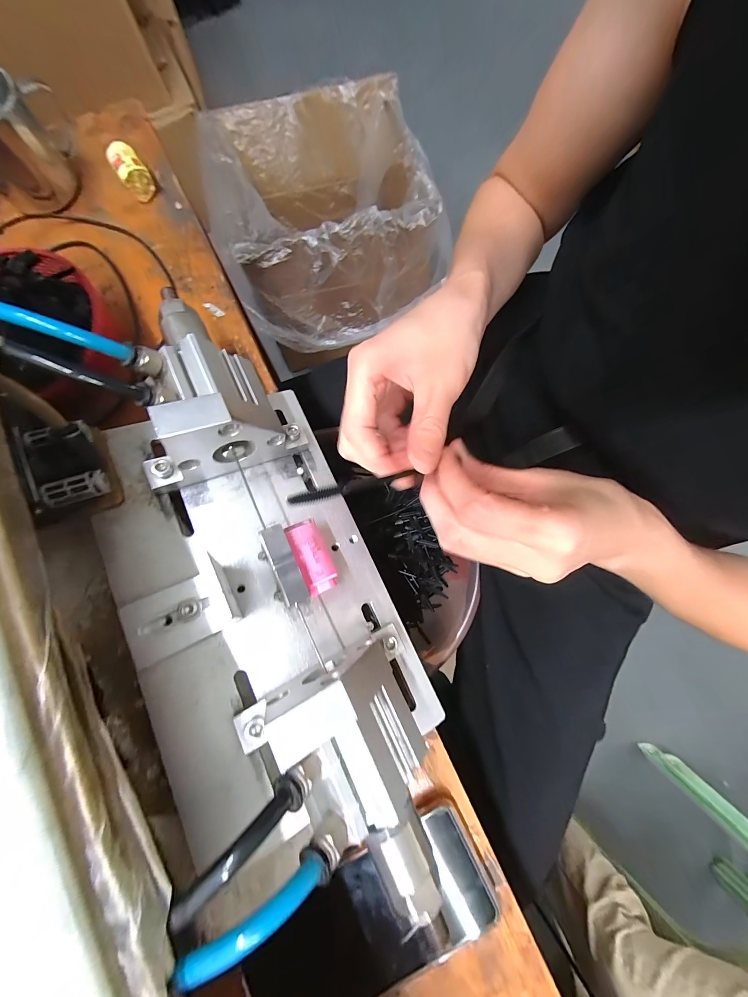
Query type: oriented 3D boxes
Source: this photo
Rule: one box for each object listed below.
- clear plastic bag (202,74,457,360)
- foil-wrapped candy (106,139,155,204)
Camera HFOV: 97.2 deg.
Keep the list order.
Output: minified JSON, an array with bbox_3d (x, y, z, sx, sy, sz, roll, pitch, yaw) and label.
[{"bbox_3d":[-0.101,-0.614,0.743,0.473,0.213,0.450,-22,80,-3],"label":"clear plastic bag"},{"bbox_3d":[-0.228,-0.307,0.310,0.025,0.028,0.038,-35,80,-5],"label":"foil-wrapped candy"}]

